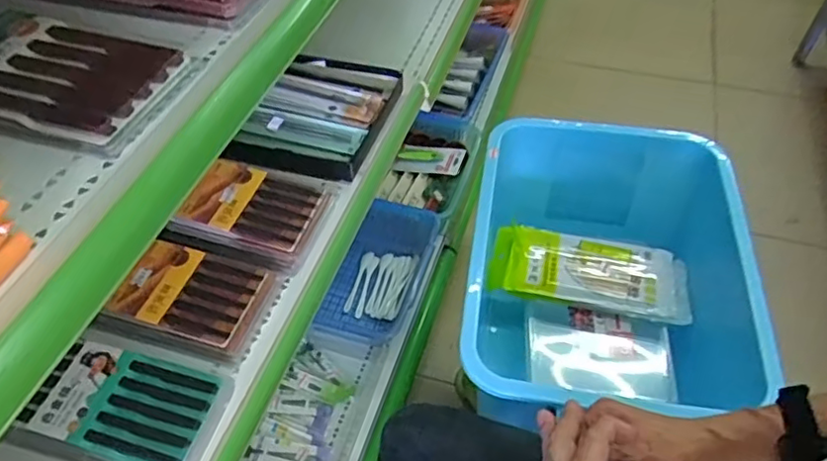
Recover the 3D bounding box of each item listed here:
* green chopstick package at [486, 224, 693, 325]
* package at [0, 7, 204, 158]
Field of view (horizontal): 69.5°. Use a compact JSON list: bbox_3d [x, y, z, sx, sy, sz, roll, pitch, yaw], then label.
[{"bbox_3d":[0.286,0.070,0.968,0.317,0.064,0.128,11,51,10],"label":"green chopstick package"},{"bbox_3d":[-0.315,-0.128,0.458,0.278,0.021,0.122,16,52,14],"label":"package"}]

